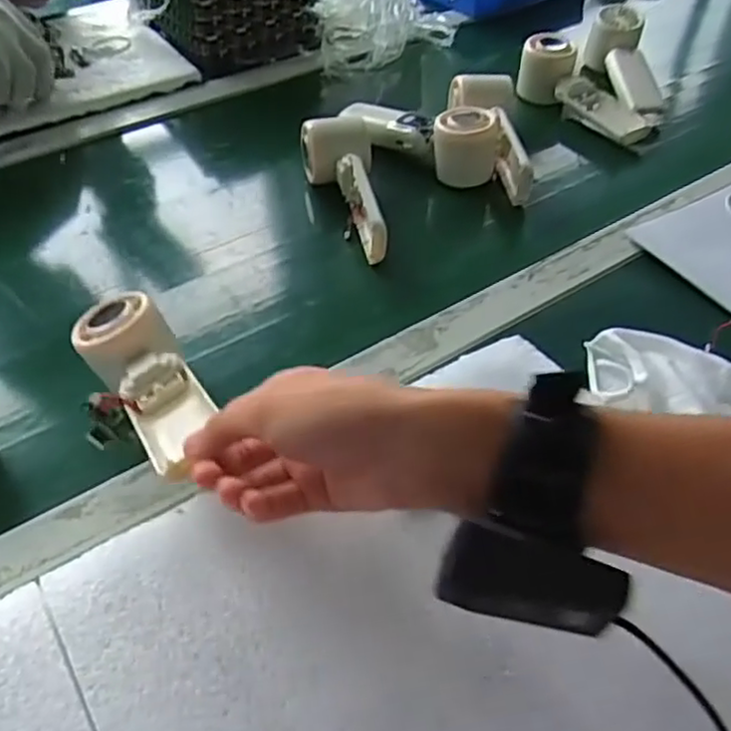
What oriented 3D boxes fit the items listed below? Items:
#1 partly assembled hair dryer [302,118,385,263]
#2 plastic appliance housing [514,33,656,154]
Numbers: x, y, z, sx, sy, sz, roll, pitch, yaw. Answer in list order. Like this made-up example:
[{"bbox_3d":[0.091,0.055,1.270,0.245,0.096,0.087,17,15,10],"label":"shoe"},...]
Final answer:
[{"bbox_3d":[-0.020,-0.154,0.596,0.060,0.055,0.146,-5,47,-6],"label":"partly assembled hair dryer"},{"bbox_3d":[0.230,-0.282,0.722,0.072,0.058,0.166,-29,67,-26],"label":"plastic appliance housing"}]

